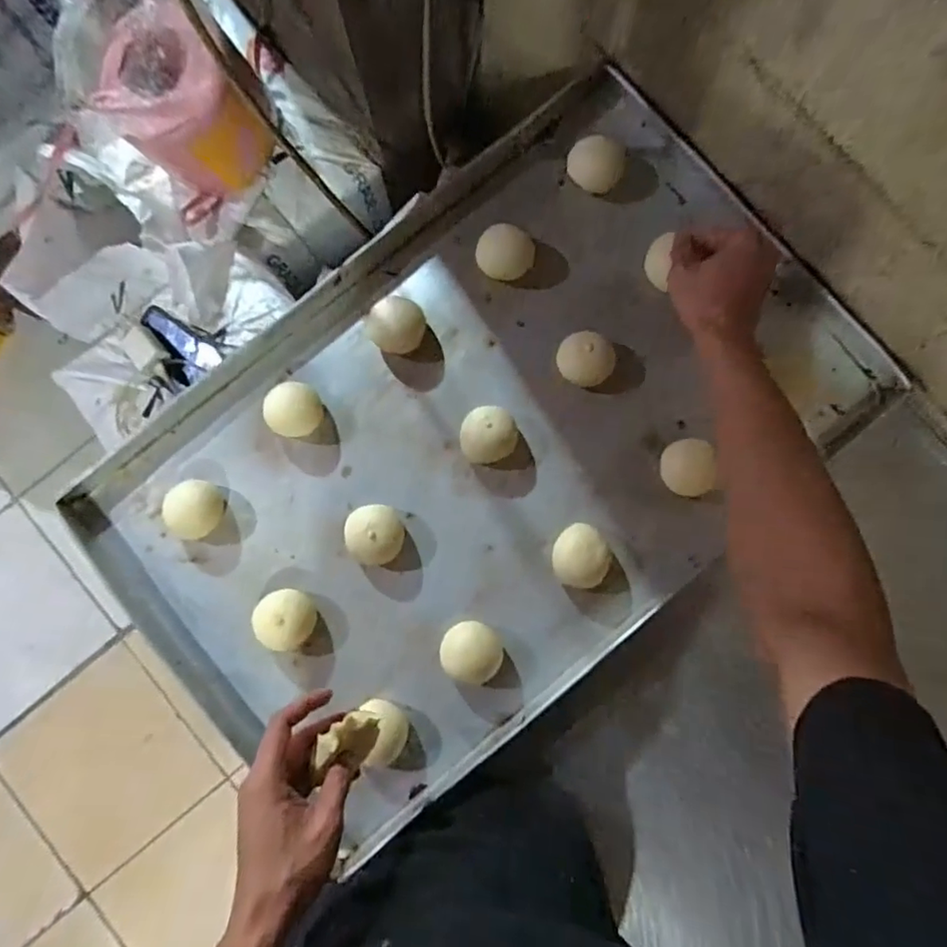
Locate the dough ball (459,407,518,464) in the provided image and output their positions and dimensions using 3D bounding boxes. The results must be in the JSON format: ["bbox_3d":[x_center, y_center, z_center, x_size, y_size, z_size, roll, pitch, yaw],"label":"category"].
[{"bbox_3d":[0.015,-0.036,0.573,0.053,0.036,0.053,0,86,1],"label":"dough ball"}]

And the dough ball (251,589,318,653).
[{"bbox_3d":[-0.178,0.136,0.557,0.053,0.031,0.056,0,86,1],"label":"dough ball"}]

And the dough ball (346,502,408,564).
[{"bbox_3d":[-0.095,0.059,0.567,0.055,0.037,0.056,0,86,1],"label":"dough ball"}]

